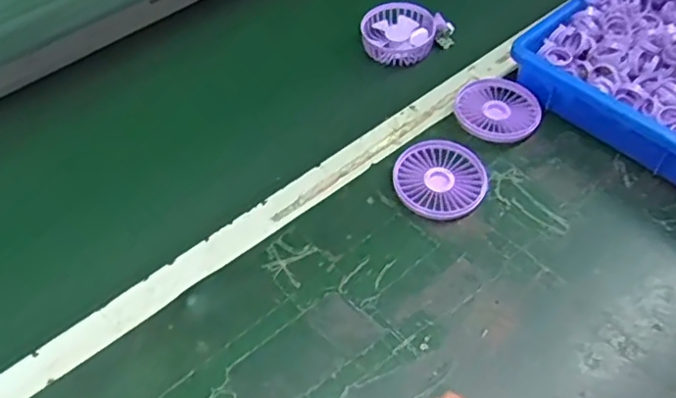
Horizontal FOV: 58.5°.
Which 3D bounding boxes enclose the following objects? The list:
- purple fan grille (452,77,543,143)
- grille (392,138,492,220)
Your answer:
[{"bbox_3d":[0.168,-0.092,0.638,0.088,0.022,0.079,6,53,8],"label":"purple fan grille"},{"bbox_3d":[0.098,-0.019,0.586,0.088,0.019,0.083,-2,52,2],"label":"grille"}]

